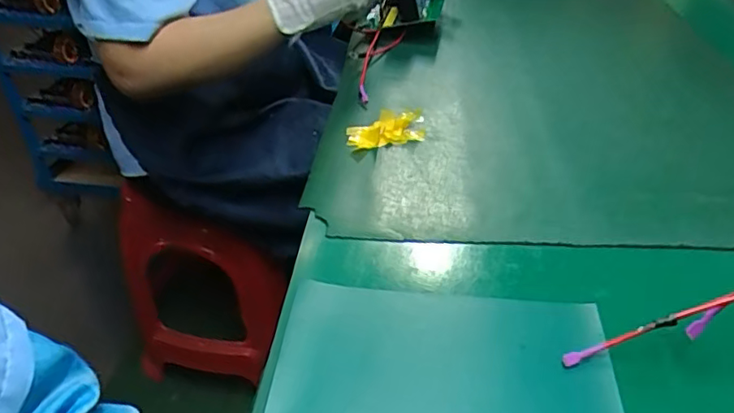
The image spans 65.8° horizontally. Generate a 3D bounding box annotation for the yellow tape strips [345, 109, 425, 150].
[{"bbox_3d":[0.024,-0.087,0.629,0.090,0.016,0.048,-12,39,-14],"label":"yellow tape strips"}]

